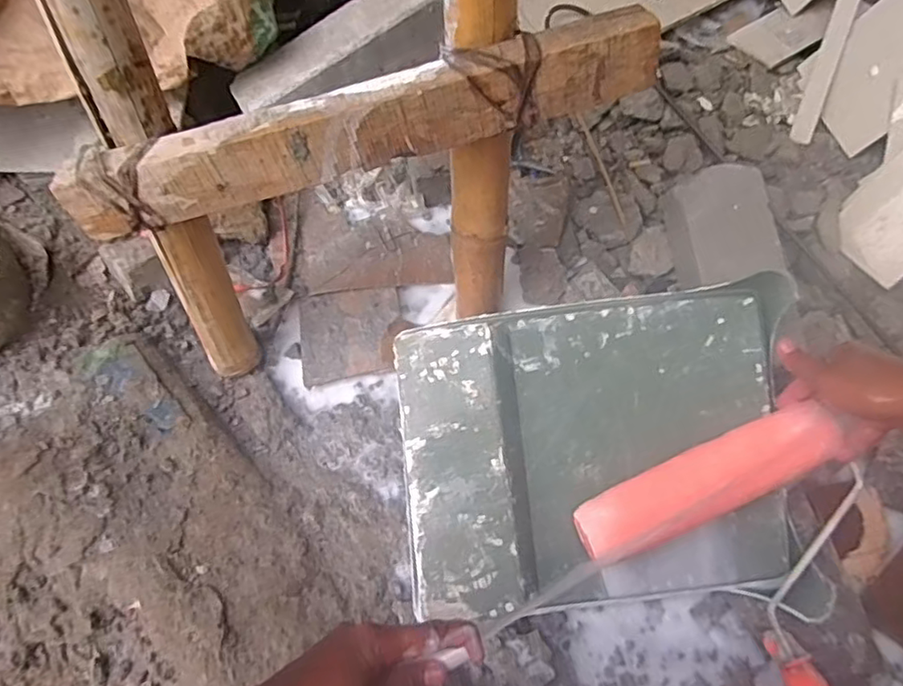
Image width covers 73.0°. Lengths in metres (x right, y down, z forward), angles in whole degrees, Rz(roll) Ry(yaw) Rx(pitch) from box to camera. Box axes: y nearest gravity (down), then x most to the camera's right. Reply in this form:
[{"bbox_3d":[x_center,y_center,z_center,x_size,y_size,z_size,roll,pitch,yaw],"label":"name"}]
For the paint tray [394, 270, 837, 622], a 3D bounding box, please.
[{"bbox_3d":[0.144,0.100,0.559,0.371,0.070,0.288,-5,85,-7],"label":"paint tray"}]

